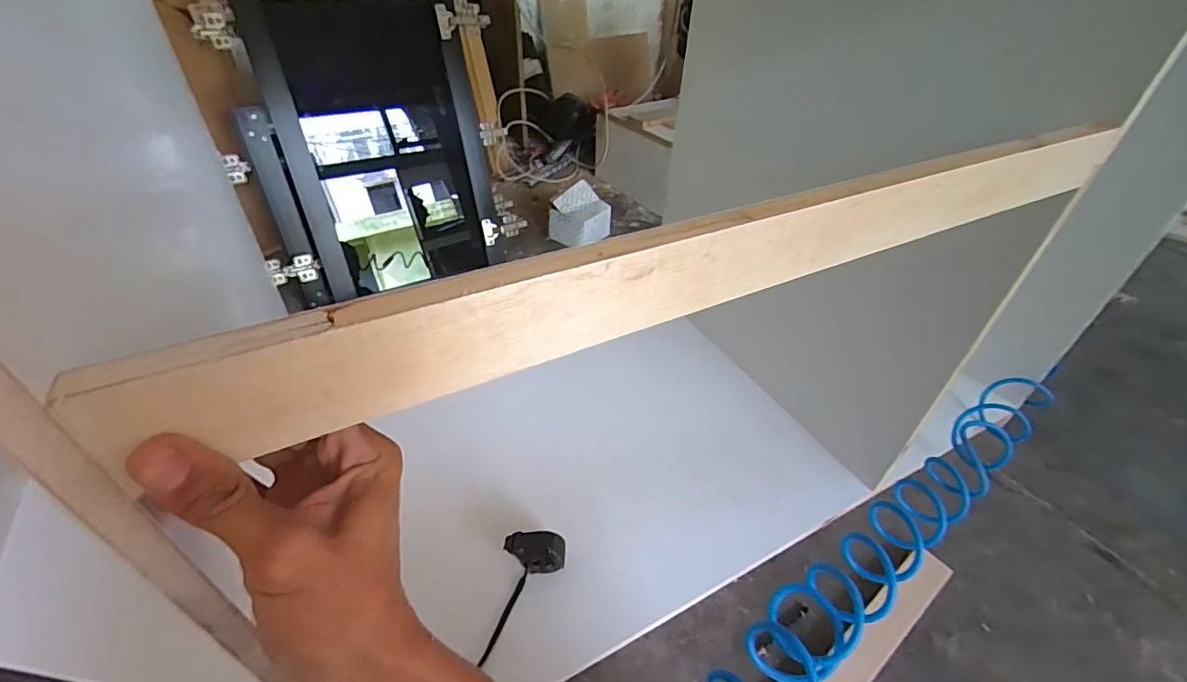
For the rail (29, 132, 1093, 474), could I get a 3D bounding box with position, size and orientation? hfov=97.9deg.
[{"bbox_3d":[0.110,-0.056,0.310,0.645,0.063,0.018,-18,45,-23],"label":"rail"}]

